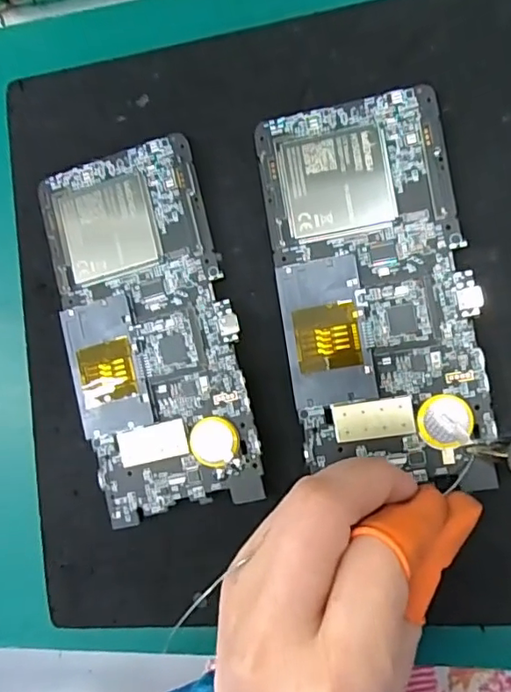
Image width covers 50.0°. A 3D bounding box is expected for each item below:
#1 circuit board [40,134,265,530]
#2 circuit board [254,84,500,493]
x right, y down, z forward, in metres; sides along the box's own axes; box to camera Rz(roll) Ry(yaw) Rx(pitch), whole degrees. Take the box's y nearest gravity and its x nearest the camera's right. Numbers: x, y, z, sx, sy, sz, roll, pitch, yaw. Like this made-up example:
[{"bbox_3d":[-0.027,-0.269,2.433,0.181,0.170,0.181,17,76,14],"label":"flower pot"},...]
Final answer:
[{"bbox_3d":[-0.045,-0.008,0.232,0.071,0.009,0.151,-12,86,11],"label":"circuit board"},{"bbox_3d":[0.046,-0.021,0.215,0.072,0.009,0.150,-10,87,11],"label":"circuit board"}]

